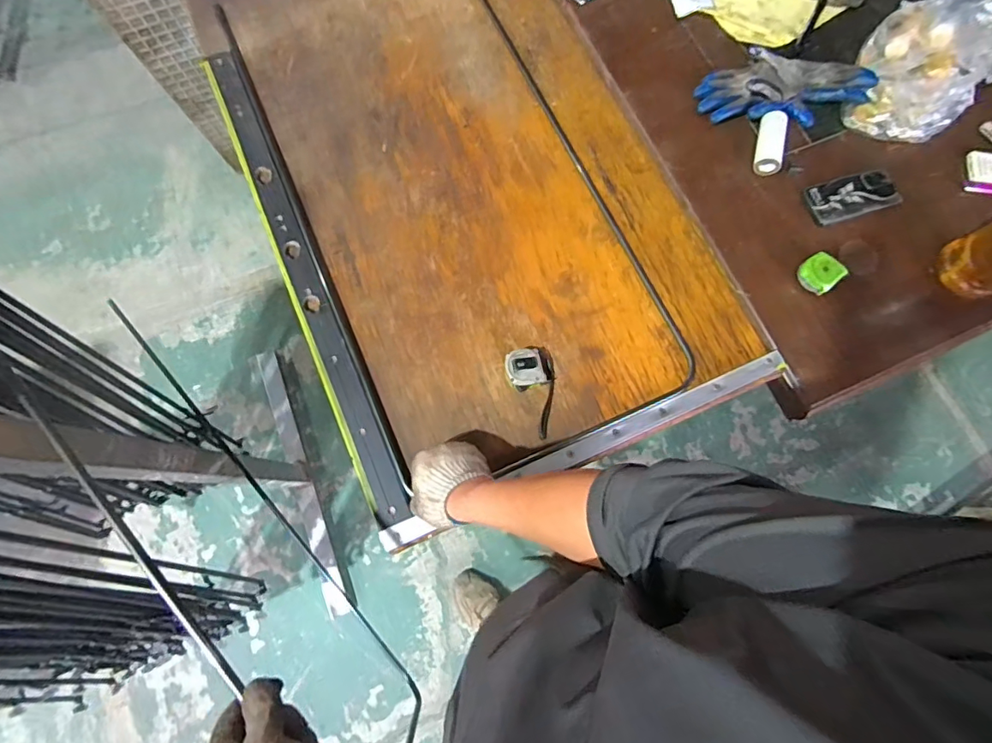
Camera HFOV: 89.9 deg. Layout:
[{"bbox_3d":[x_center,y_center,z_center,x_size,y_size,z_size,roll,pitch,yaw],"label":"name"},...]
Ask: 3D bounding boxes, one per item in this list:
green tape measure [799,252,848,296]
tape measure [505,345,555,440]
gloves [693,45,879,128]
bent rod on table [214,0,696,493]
[{"bbox_3d":[0.508,-0.154,0.779,0.053,0.034,0.055,-38,79,-11],"label":"green tape measure"},{"bbox_3d":[0.069,0.024,0.729,0.076,0.034,0.135,-26,77,-8],"label":"tape measure"},{"bbox_3d":[0.510,-0.508,0.879,0.301,0.042,0.163,6,75,0],"label":"gloves"},{"bbox_3d":[-0.092,-0.321,0.839,0.480,0.014,0.961,-23,76,-8],"label":"bent rod on table"}]

